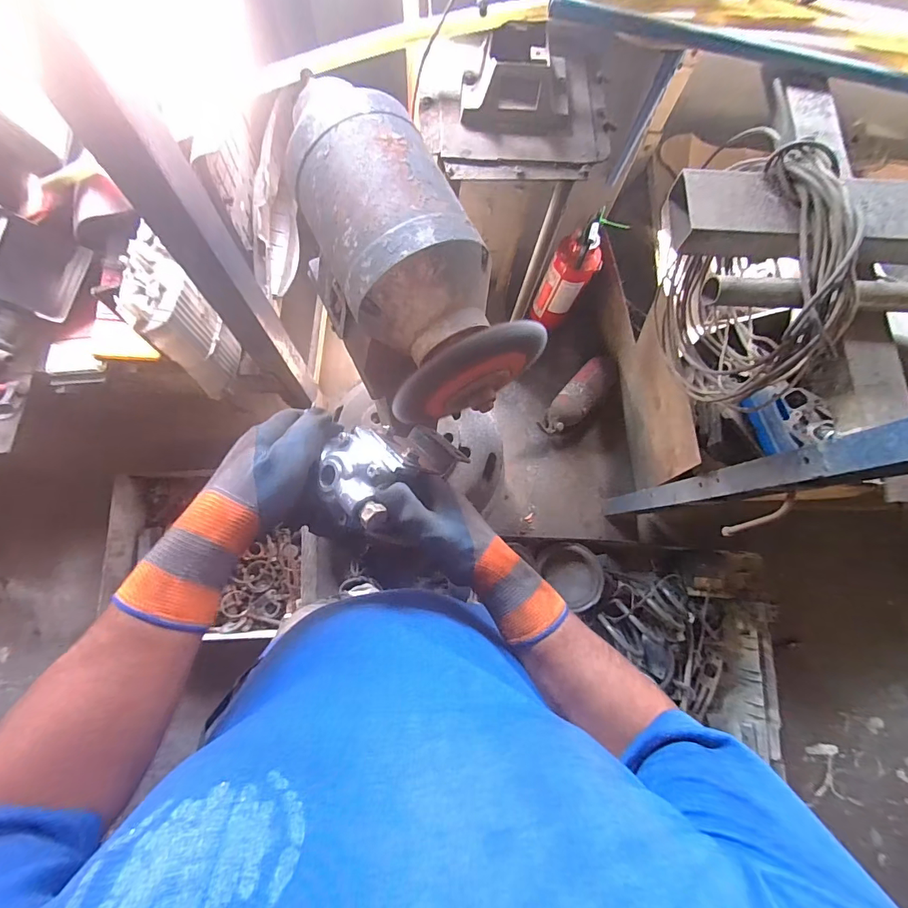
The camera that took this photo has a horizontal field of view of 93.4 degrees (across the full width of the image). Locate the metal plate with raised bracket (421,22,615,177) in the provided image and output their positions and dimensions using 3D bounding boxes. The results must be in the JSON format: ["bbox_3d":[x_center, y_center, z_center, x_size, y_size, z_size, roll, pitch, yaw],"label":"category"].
[{"bbox_3d":[0.105,-0.593,0.717,0.324,0.087,0.232,-3,76,0],"label":"metal plate with raised bracket"}]

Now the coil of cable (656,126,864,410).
[{"bbox_3d":[0.465,-0.256,0.702,0.072,0.376,0.342,-5,76,-1],"label":"coil of cable"}]

